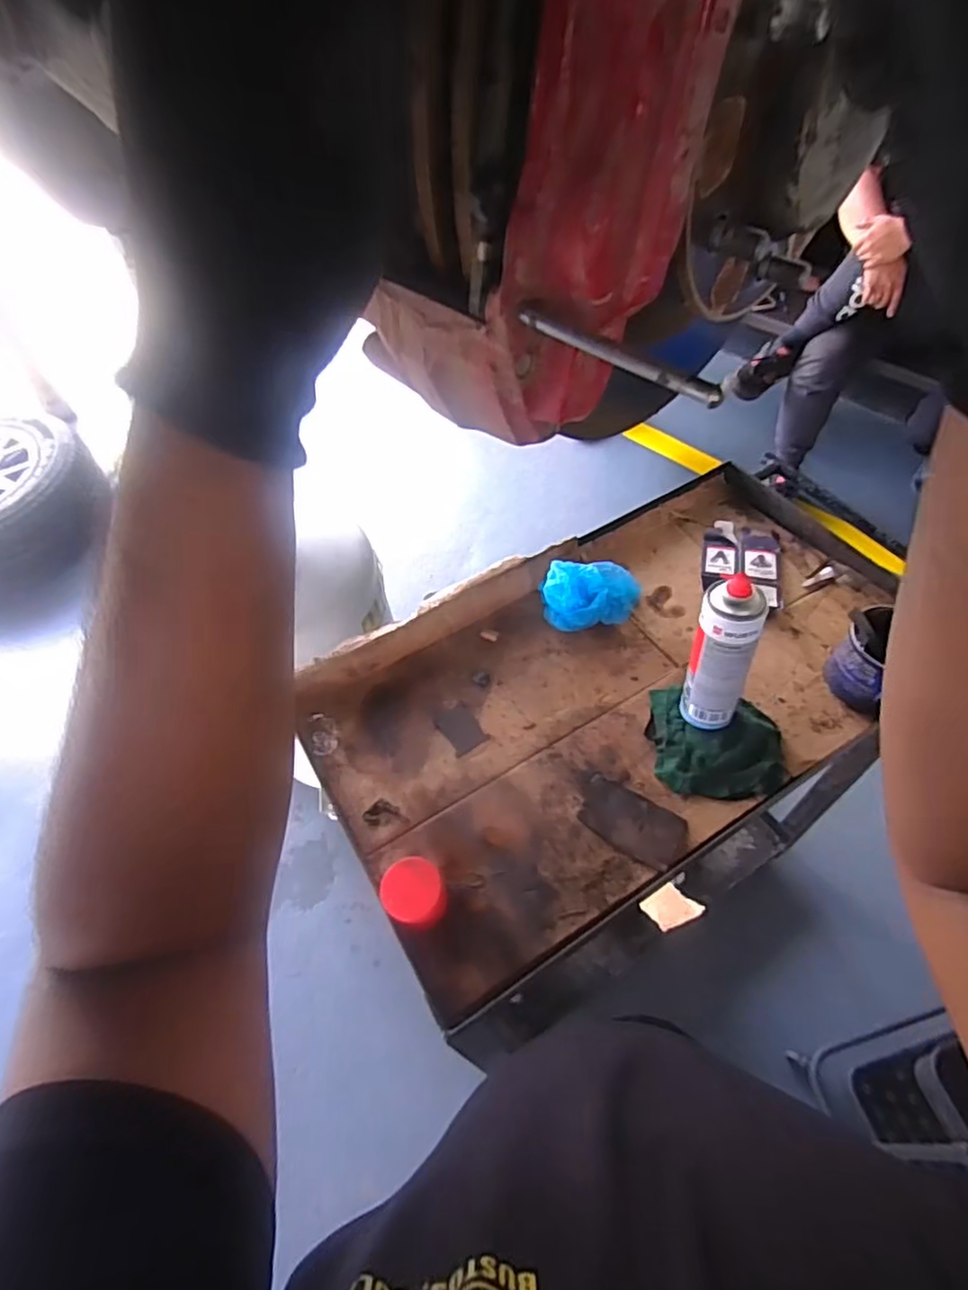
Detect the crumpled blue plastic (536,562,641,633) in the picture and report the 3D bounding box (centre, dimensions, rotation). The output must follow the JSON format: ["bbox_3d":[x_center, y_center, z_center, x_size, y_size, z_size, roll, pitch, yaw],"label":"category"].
[{"bbox_3d":[0.155,-0.076,0.919,0.143,0.063,0.082,-9,53,-3],"label":"crumpled blue plastic"}]

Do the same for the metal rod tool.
[{"bbox_3d":[0.042,-0.095,0.213,0.077,0.006,0.006,35,63,26],"label":"metal rod tool"}]

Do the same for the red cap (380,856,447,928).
[{"bbox_3d":[-0.074,0.269,0.700,0.065,0.049,0.064,-2,53,3],"label":"red cap"}]

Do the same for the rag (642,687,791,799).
[{"bbox_3d":[0.285,0.113,0.797,0.151,0.025,0.144,1,53,5],"label":"rag"}]

